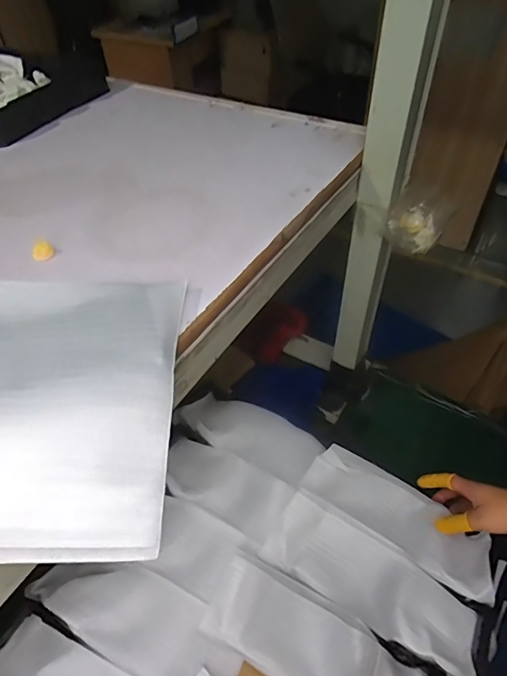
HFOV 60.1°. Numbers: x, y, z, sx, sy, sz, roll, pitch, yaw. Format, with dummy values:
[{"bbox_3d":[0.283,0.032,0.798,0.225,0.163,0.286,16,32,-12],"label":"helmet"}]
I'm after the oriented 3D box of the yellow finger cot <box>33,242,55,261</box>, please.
[{"bbox_3d":[-0.187,-0.077,0.388,0.017,0.011,0.015,-29,53,-19],"label":"yellow finger cot"}]

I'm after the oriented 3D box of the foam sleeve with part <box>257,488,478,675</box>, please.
[{"bbox_3d":[0.133,0.270,0.500,0.234,0.036,0.087,23,52,23],"label":"foam sleeve with part"}]

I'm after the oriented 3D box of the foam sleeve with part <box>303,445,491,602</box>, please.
[{"bbox_3d":[0.182,0.218,0.549,0.232,0.042,0.082,31,58,22],"label":"foam sleeve with part"}]

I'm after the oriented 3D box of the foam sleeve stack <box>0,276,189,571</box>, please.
[{"bbox_3d":[-0.173,0.025,0.269,0.245,0.028,0.194,4,50,-5],"label":"foam sleeve stack"}]

